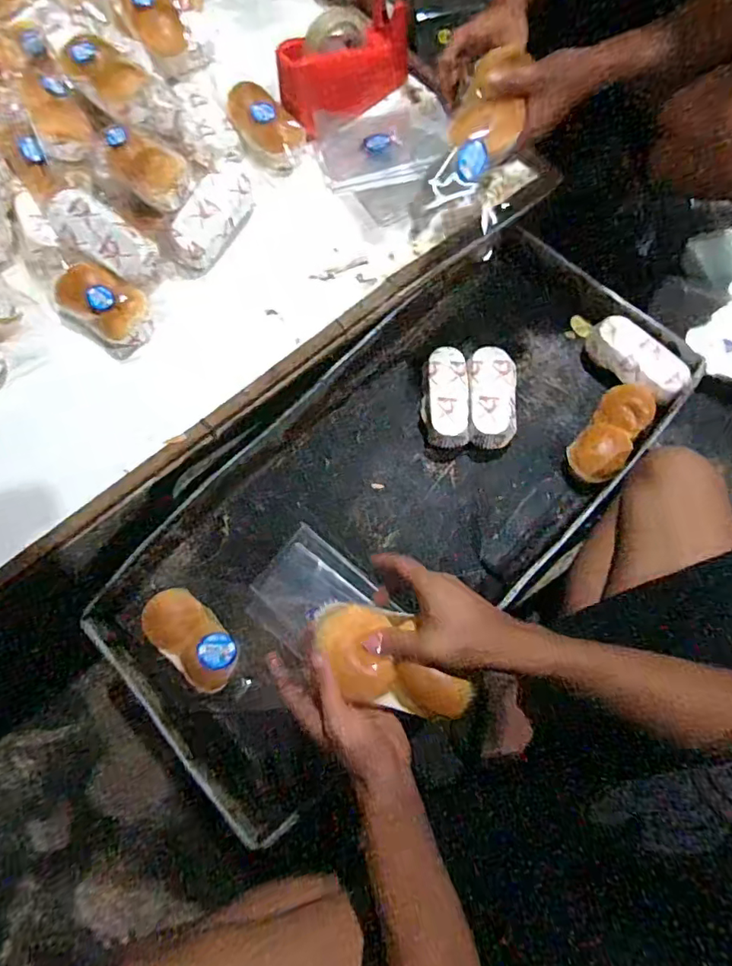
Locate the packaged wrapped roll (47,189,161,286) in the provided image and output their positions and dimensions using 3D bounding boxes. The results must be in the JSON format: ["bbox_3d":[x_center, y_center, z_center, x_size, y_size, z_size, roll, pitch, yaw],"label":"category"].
[{"bbox_3d":[-0.341,-0.317,0.694,0.154,0.040,0.067,36,79,-4],"label":"packaged wrapped roll"}]

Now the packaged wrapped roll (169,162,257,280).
[{"bbox_3d":[-0.203,-0.355,0.716,0.060,0.046,0.162,20,76,11],"label":"packaged wrapped roll"}]

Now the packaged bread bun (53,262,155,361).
[{"bbox_3d":[-0.342,-0.230,0.698,0.134,0.050,0.088,33,79,14],"label":"packaged bread bun"}]

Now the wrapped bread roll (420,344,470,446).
[{"bbox_3d":[0.110,-0.118,0.756,0.065,0.041,0.143,-1,73,5],"label":"wrapped bread roll"}]

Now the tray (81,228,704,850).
[{"bbox_3d":[0.046,0.011,0.728,0.400,0.082,0.838,42,81,16],"label":"tray"}]

